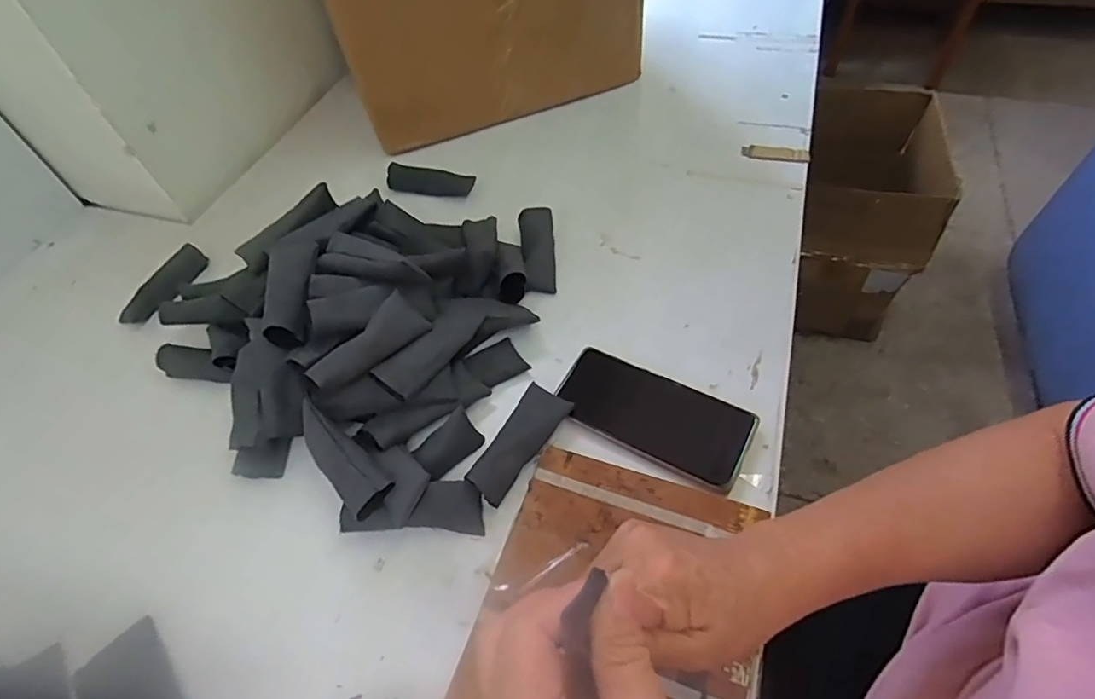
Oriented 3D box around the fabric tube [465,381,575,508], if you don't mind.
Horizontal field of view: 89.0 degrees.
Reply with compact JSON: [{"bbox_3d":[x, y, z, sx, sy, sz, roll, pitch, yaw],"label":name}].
[{"bbox_3d":[-0.024,0.073,0.452,0.035,0.022,0.103,28,61,24],"label":"fabric tube"}]

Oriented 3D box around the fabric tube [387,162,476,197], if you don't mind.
[{"bbox_3d":[-0.142,-0.206,0.682,0.104,0.023,0.028,7,54,11],"label":"fabric tube"}]

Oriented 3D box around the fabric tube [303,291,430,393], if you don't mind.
[{"bbox_3d":[-0.142,-0.002,0.445,0.032,0.035,0.101,28,61,24],"label":"fabric tube"}]

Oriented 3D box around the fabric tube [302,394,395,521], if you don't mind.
[{"bbox_3d":[-0.156,0.078,0.422,0.032,0.018,0.102,-35,58,-20],"label":"fabric tube"}]

